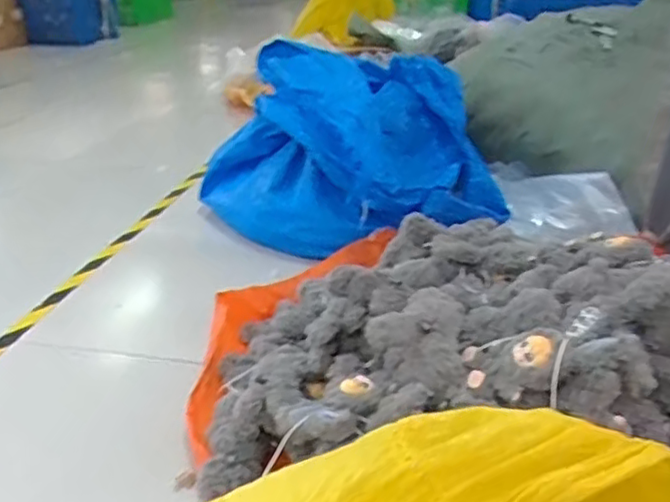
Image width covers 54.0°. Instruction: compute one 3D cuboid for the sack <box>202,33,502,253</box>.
[{"bbox_3d":[0.029,-0.285,1.886,0.819,0.498,0.440,19,31,33],"label":"sack"}]

